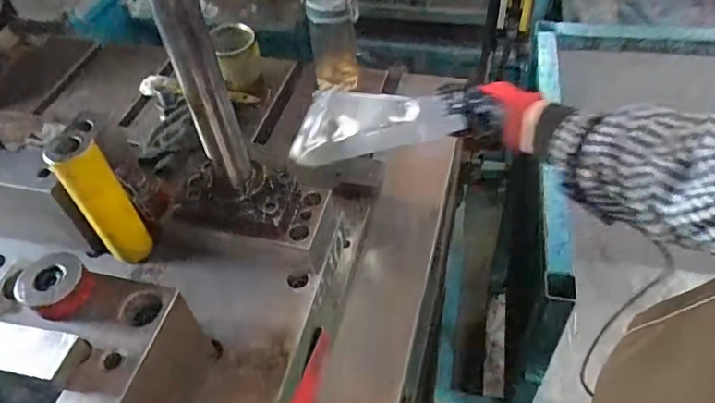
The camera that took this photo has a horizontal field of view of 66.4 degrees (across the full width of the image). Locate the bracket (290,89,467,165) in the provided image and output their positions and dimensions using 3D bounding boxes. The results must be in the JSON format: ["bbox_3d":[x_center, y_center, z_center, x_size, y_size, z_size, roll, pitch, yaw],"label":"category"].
[{"bbox_3d":[0.011,-0.103,0.680,0.185,0.052,0.084,-10,49,-2],"label":"bracket"}]

